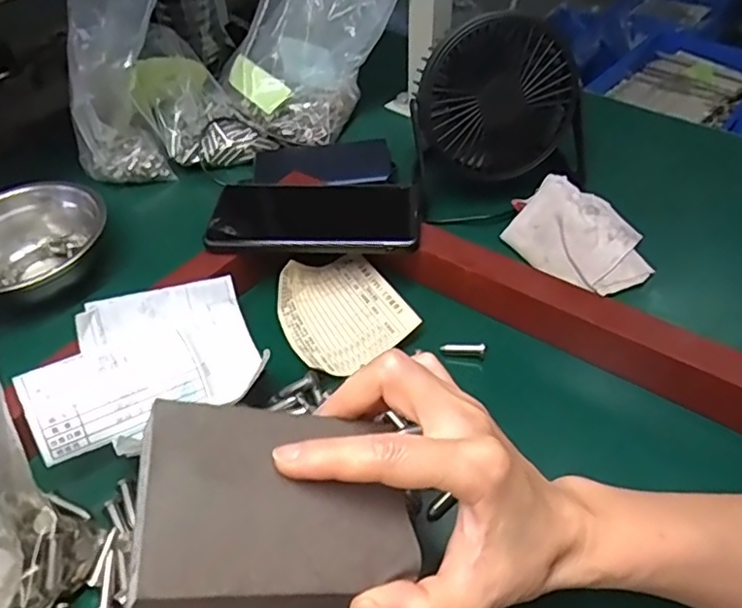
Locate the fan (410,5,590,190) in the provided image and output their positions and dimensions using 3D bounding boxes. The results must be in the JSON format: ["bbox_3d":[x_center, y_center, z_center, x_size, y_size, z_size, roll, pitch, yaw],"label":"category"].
[{"bbox_3d":[0.107,-0.166,0.499,0.141,0.135,0.066,-5,46,-2],"label":"fan"}]

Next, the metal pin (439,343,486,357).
[{"bbox_3d":[0.063,0.030,0.414,0.030,0.009,0.006,4,48,7],"label":"metal pin"}]

